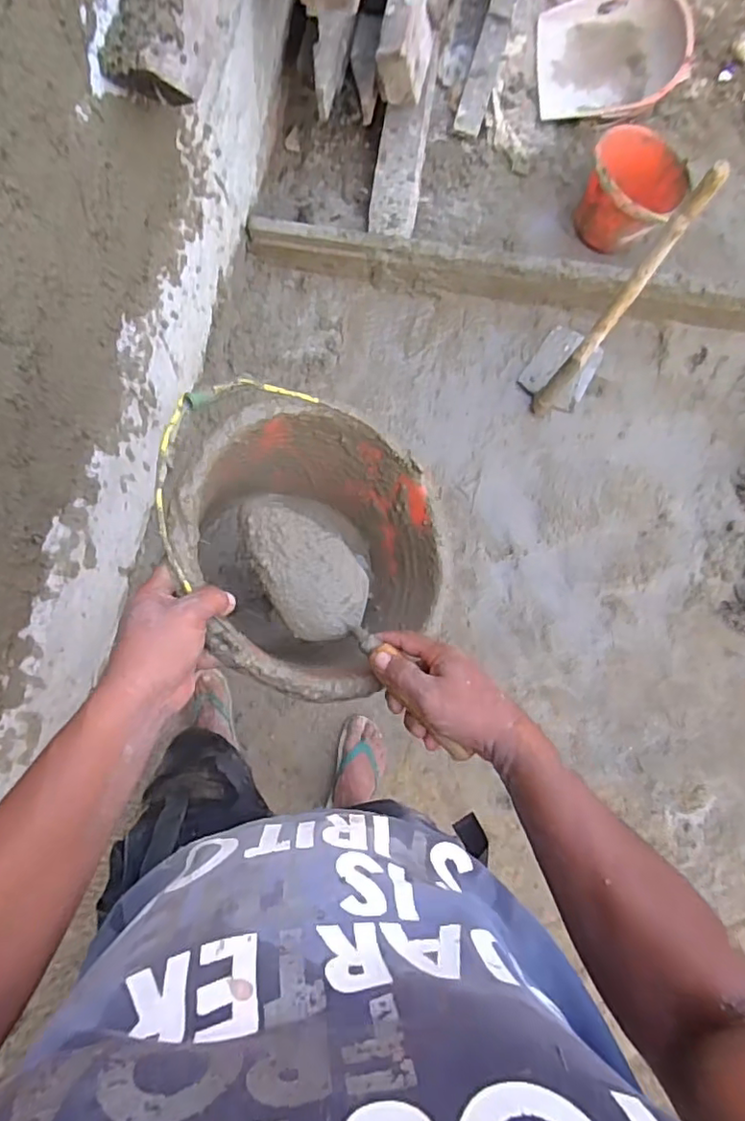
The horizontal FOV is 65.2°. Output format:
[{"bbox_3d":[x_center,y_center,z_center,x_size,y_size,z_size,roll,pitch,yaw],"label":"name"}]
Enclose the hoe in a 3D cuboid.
[{"bbox_3d":[0.524,-0.572,1.324,0.173,0.645,0.256,32,80,5],"label":"hoe"}]

